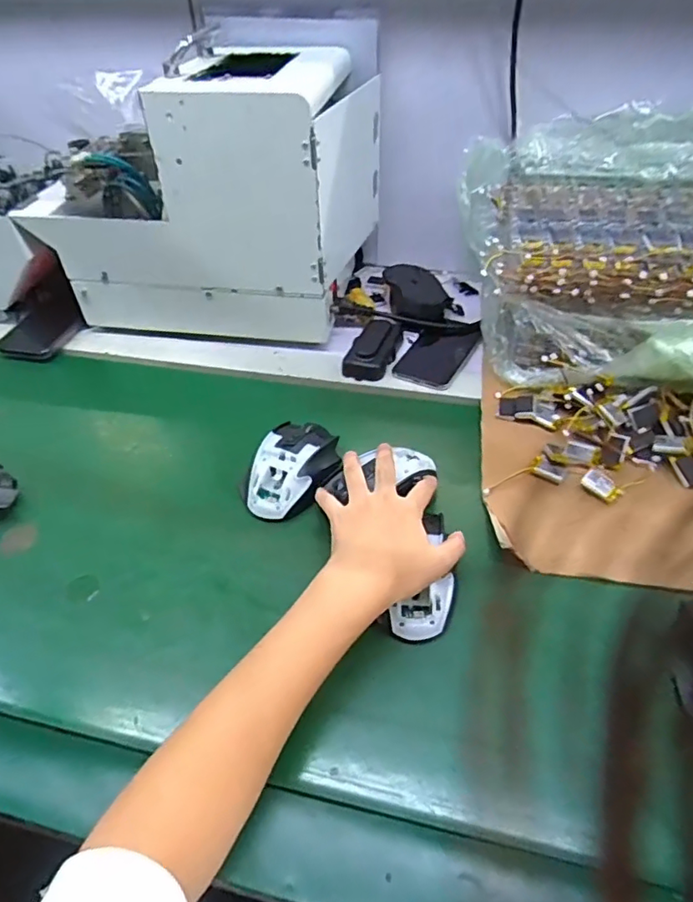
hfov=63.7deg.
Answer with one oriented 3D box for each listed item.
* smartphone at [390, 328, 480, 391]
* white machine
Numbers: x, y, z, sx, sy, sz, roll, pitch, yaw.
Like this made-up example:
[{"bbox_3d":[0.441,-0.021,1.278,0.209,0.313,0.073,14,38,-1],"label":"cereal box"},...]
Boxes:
[{"bbox_3d":[0.108,-0.115,0.666,0.072,0.008,0.125,18,49,20],"label":"smartphone"},{"bbox_3d":[-0.163,-0.310,0.673,0.370,0.254,0.218,7,46,10],"label":"white machine"}]

